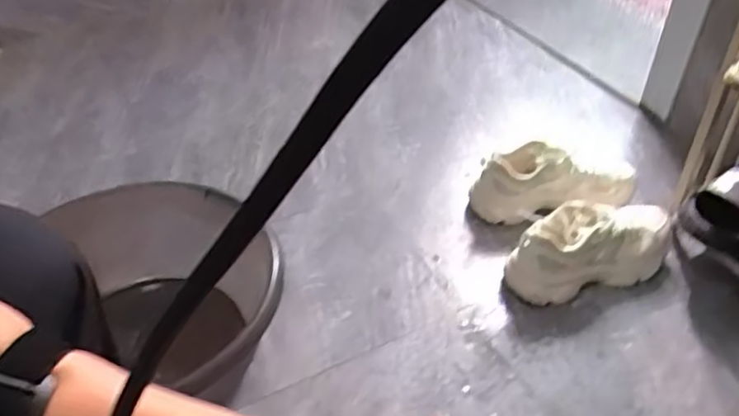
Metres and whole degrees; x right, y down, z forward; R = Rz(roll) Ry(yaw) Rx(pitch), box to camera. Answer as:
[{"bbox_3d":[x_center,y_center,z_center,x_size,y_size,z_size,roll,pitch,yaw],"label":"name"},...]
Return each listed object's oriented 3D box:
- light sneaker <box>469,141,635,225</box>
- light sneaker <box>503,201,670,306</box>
[{"bbox_3d":[0.294,-0.038,1.061,0.251,0.118,0.079,-5,39,-5],"label":"light sneaker"},{"bbox_3d":[0.319,0.059,0.950,0.252,0.103,0.093,-12,40,-13],"label":"light sneaker"}]

